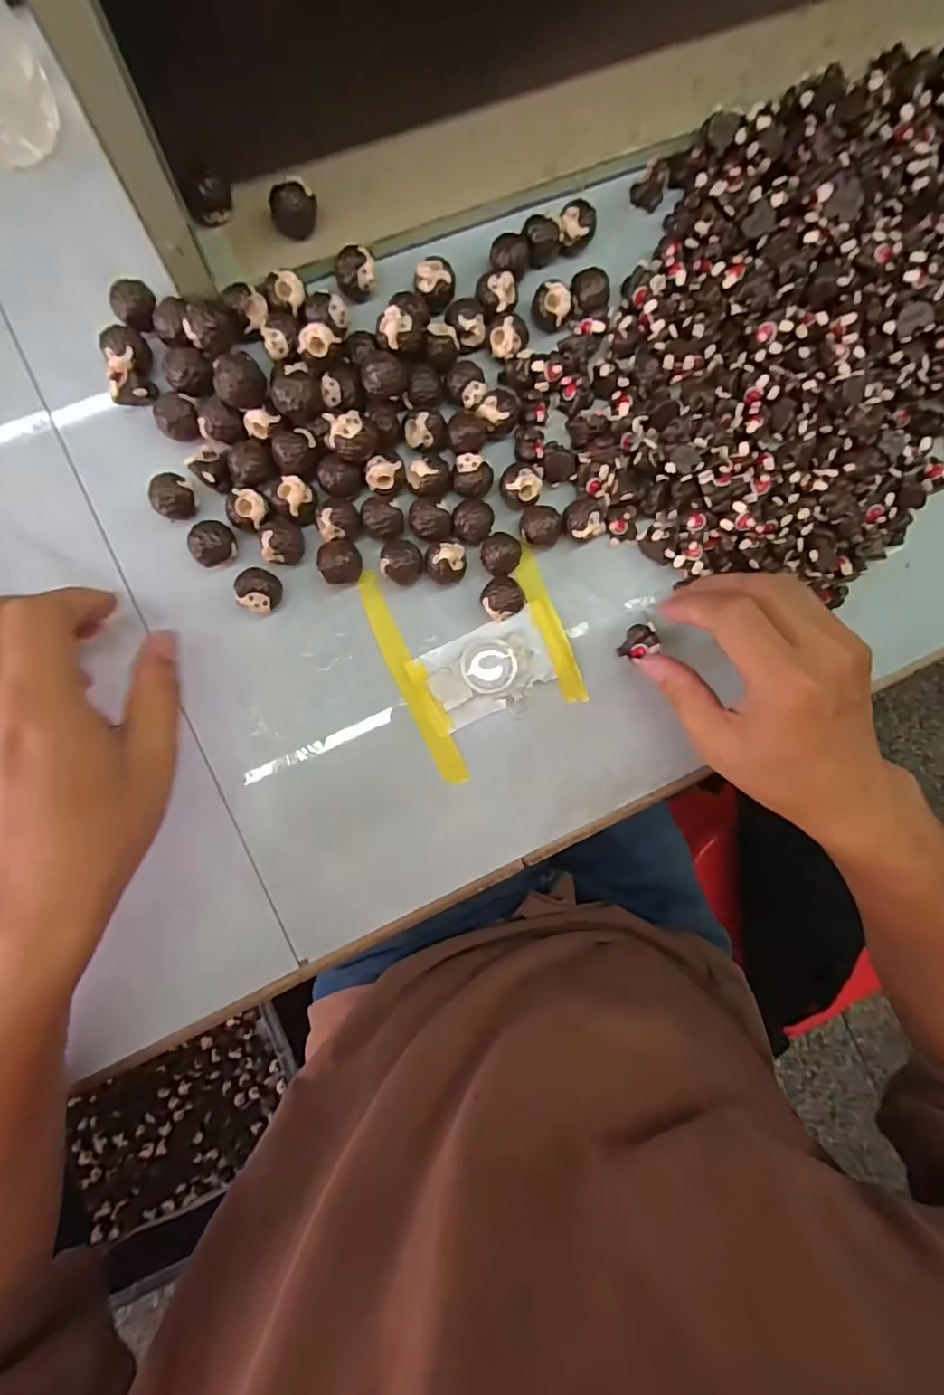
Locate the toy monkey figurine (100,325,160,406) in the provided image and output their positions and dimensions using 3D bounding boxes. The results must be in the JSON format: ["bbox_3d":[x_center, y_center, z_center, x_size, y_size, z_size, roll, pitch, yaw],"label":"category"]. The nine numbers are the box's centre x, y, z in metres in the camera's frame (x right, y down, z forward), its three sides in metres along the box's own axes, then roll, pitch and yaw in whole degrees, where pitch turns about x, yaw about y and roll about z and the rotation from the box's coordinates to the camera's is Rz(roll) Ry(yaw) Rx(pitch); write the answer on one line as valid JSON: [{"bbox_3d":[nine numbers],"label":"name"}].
[{"bbox_3d":[-0.193,-0.185,0.313,0.021,0.027,0.040,-9,89,-6],"label":"toy monkey figurine"}]

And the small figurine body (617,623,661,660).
[{"bbox_3d":[0.100,-0.034,0.335,0.020,0.016,0.019,-23,91,-6],"label":"small figurine body"}]

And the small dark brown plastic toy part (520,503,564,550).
[{"bbox_3d":[0.040,-0.101,0.331,0.025,0.024,0.025,0,88,-6],"label":"small dark brown plastic toy part"}]

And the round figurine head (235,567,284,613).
[{"bbox_3d":[-0.120,-0.061,0.309,0.024,0.017,0.024,0,88,-6],"label":"round figurine head"}]

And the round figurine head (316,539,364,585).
[{"bbox_3d":[-0.076,-0.078,0.317,0.024,0.021,0.025,0,88,-6],"label":"round figurine head"}]

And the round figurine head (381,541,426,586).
[{"bbox_3d":[-0.041,-0.078,0.322,0.024,0.024,0.025,0,88,-6],"label":"round figurine head"}]

